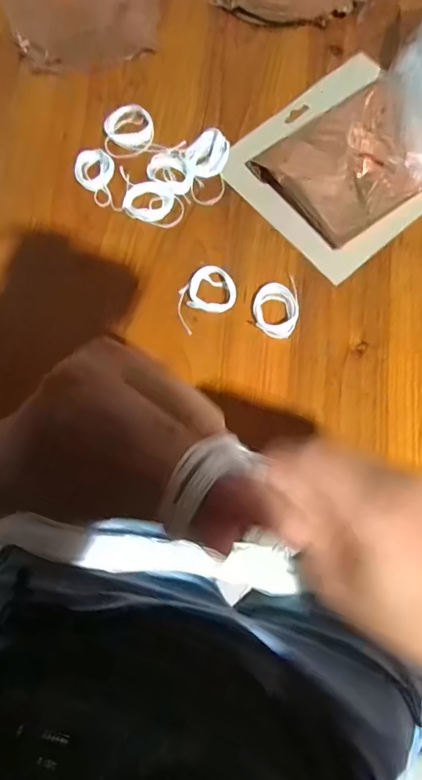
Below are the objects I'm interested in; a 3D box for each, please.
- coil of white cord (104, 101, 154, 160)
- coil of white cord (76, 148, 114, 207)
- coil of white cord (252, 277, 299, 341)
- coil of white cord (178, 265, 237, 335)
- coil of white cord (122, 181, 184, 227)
[{"bbox_3d":[-0.075,-0.238,0.433,0.043,0.006,0.055,-4,76,1],"label":"coil of white cord"},{"bbox_3d":[-0.105,-0.191,0.422,0.034,0.005,0.054,4,76,3],"label":"coil of white cord"},{"bbox_3d":[0.052,-0.067,0.385,0.035,0.012,0.049,4,76,3],"label":"coil of white cord"},{"bbox_3d":[-0.007,-0.077,0.388,0.052,0.011,0.040,-31,77,-6],"label":"coil of white cord"},{"bbox_3d":[-0.049,-0.162,0.412,0.052,0.004,0.037,26,78,8],"label":"coil of white cord"}]

